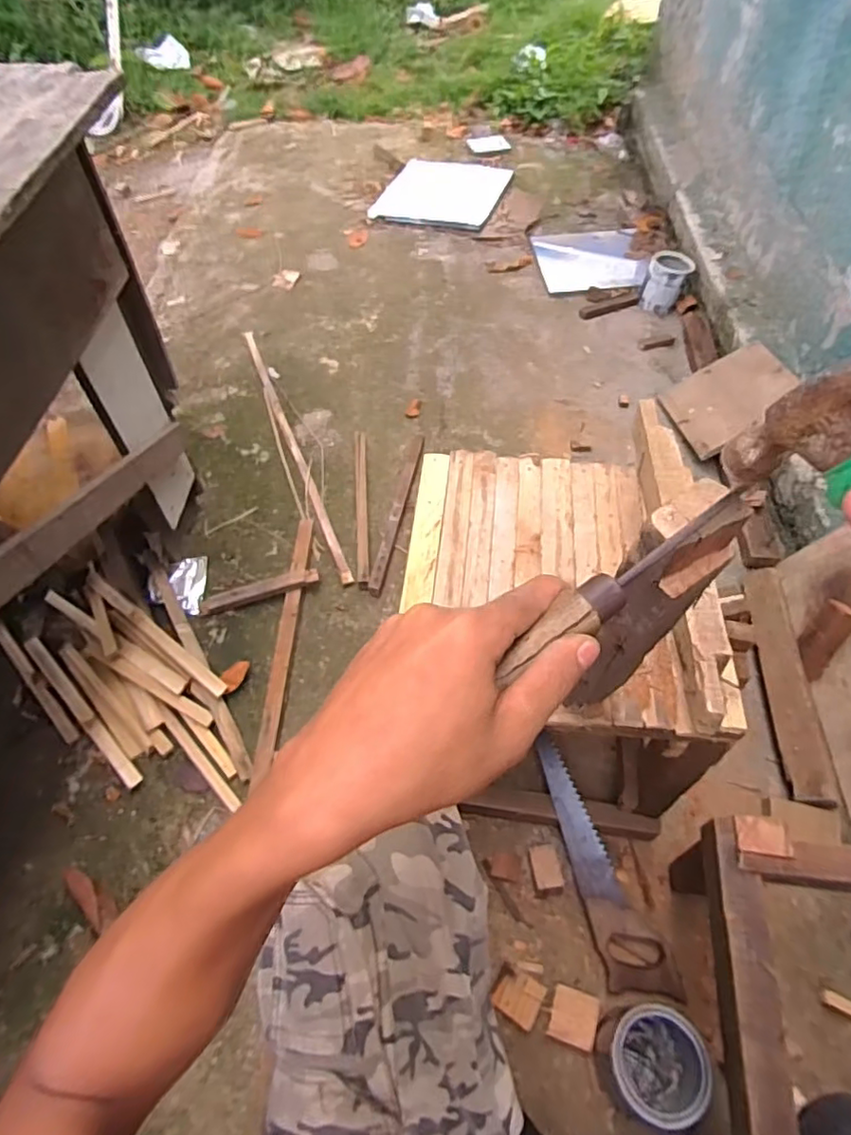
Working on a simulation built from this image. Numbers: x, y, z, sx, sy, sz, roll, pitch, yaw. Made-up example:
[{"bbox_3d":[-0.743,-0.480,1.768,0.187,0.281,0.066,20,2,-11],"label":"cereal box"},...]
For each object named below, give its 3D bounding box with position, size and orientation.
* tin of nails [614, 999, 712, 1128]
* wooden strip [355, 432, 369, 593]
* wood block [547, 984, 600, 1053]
[{"bbox_3d":[0.277,0.600,0.724,0.105,0.135,0.111,-2,56,2],"label":"tin of nails"},{"bbox_3d":[-0.142,-0.148,1.335,0.027,0.025,0.466,-6,56,0],"label":"wooden strip"},{"bbox_3d":[0.199,0.602,0.799,0.058,0.013,0.061,14,58,12],"label":"wood block"}]

